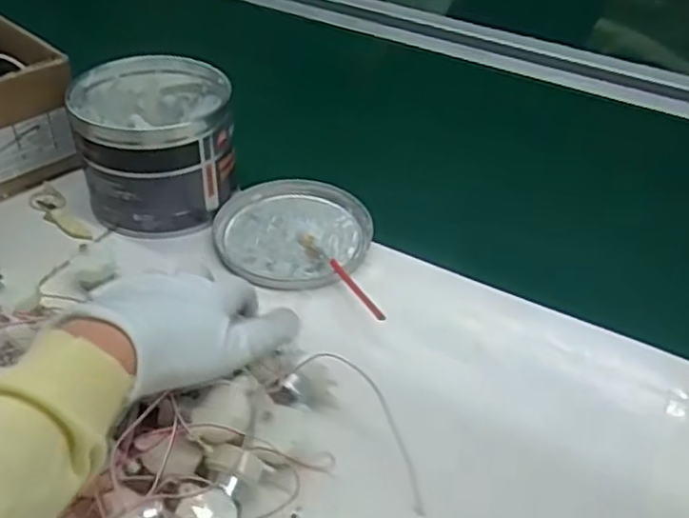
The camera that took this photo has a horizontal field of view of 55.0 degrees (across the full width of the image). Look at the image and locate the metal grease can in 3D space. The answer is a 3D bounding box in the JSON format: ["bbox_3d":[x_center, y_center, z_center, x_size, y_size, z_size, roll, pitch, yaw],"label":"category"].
[{"bbox_3d":[-0.162,-0.102,0.571,0.122,0.102,0.139,-6,43,-9],"label":"metal grease can"}]

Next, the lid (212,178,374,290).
[{"bbox_3d":[-0.045,-0.024,0.564,0.131,0.011,0.129,1,42,-1],"label":"lid"}]

